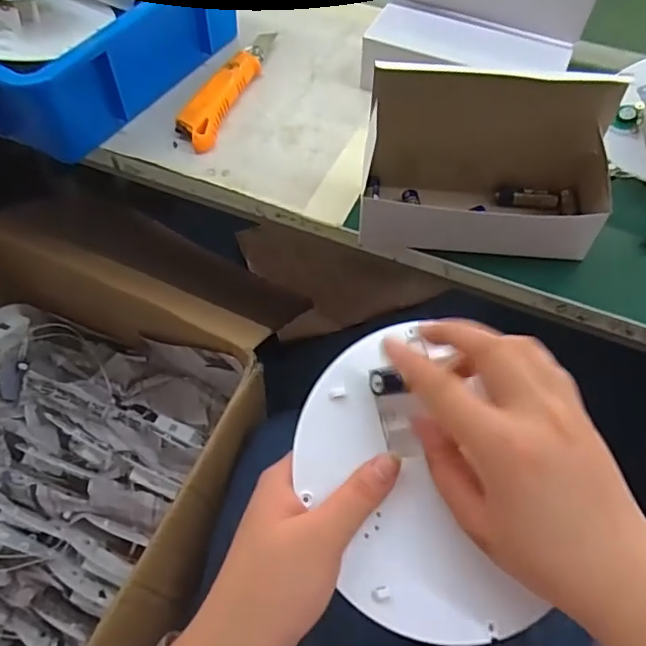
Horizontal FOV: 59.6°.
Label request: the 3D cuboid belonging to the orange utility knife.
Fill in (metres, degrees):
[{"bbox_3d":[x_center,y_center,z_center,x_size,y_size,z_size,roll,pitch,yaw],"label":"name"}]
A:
[{"bbox_3d":[-0.087,-0.223,0.526,0.033,0.021,0.168,18,61,12],"label":"orange utility knife"}]

